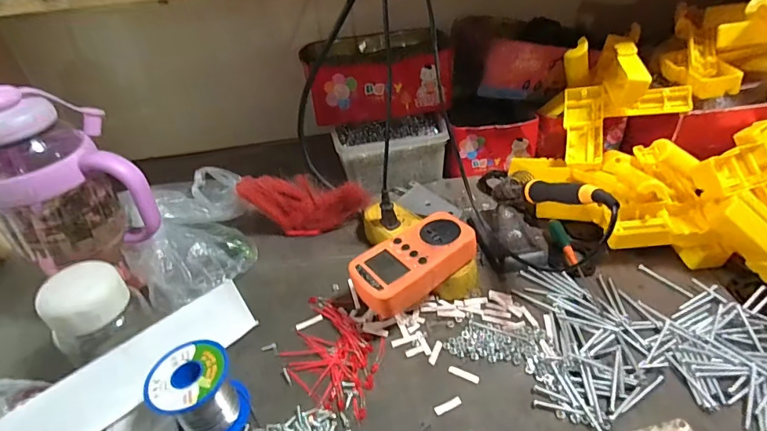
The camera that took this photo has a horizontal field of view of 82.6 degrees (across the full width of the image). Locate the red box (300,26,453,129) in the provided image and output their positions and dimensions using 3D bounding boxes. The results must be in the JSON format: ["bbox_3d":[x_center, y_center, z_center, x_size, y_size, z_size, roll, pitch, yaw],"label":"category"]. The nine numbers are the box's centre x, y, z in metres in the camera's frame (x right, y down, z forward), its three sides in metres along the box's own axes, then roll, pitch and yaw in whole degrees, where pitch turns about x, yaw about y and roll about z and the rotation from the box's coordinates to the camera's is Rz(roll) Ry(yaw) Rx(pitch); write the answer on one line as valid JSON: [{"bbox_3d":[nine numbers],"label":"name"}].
[{"bbox_3d":[-0.003,-0.220,0.672,0.215,0.107,0.141,-6,39,-2],"label":"red box"}]

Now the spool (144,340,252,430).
[{"bbox_3d":[-0.152,0.147,0.361,0.062,0.058,0.066,-3,38,2],"label":"spool"}]

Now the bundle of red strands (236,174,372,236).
[{"bbox_3d":[-0.101,-0.017,0.572,0.154,0.071,0.053,-2,38,4],"label":"bundle of red strands"}]

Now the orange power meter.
[{"bbox_3d":[0.030,0.044,0.436,0.126,0.030,0.069,-25,43,-23],"label":"orange power meter"}]

